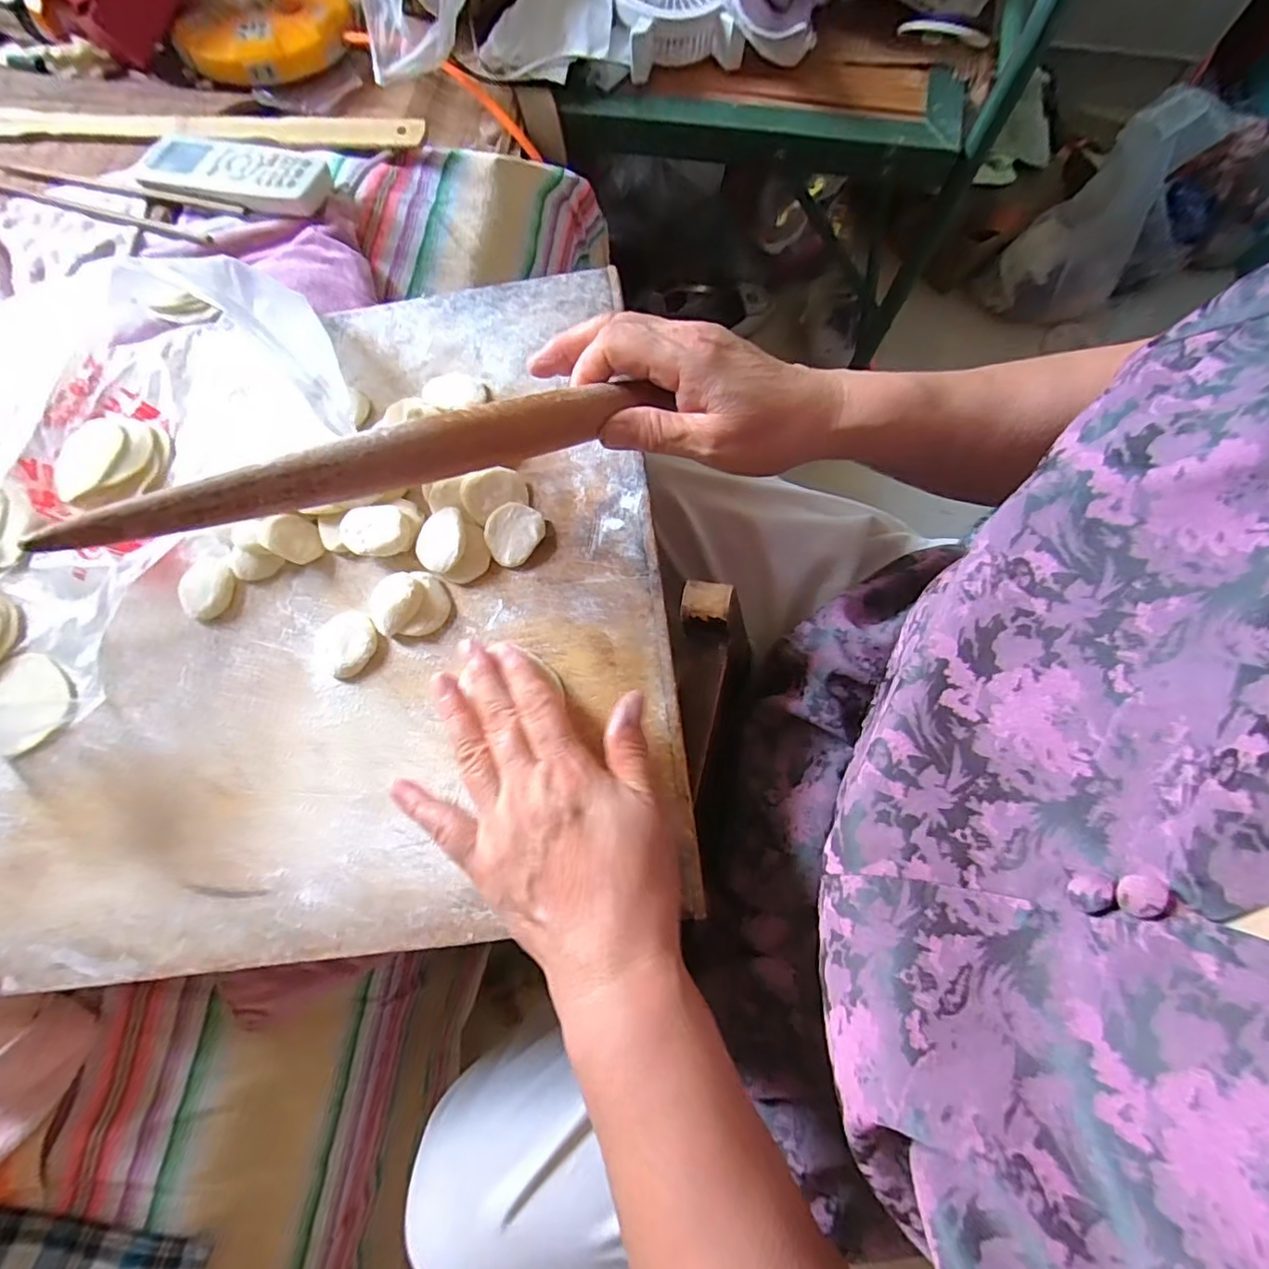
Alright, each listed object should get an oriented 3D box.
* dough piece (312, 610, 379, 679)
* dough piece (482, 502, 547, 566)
[{"bbox_3d":[-0.160,0.006,0.323,0.038,0.009,0.034,-33,79,-6],"label":"dough piece"},{"bbox_3d":[-0.068,-0.057,0.327,0.030,0.010,0.035,38,81,8],"label":"dough piece"}]

